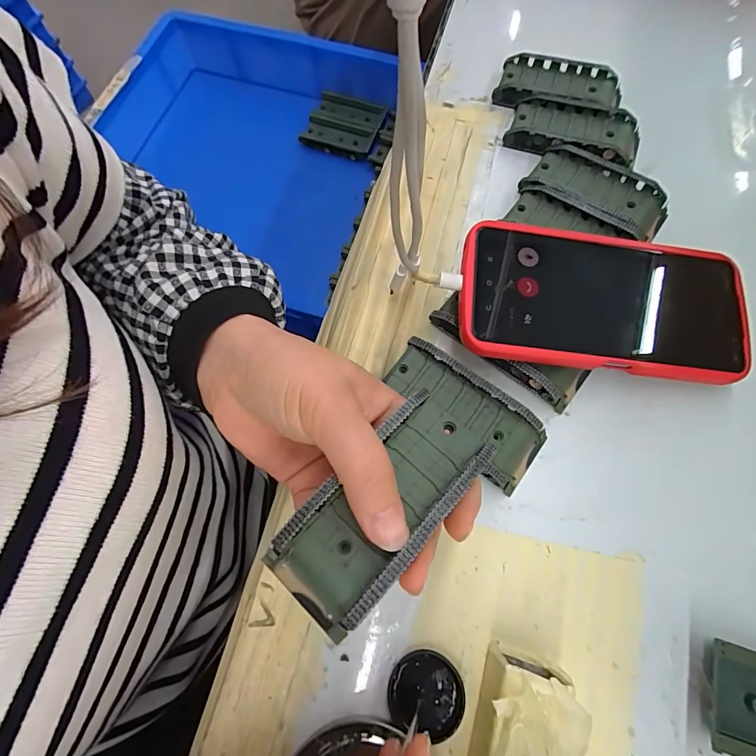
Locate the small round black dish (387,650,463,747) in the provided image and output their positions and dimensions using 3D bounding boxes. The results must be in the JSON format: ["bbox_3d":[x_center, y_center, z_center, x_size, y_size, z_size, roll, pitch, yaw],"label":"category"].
[{"bbox_3d":[0.023,0.151,0.194,0.035,0.007,0.033,-1,70,2],"label":"small round black dish"}]

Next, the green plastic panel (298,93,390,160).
[{"bbox_3d":[-0.048,-0.343,0.549,0.097,0.019,0.083,22,72,8],"label":"green plastic panel"}]

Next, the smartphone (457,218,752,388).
[{"bbox_3d":[0.131,-0.044,0.236,0.166,0.010,0.080,7,76,-3],"label":"smartphone"}]

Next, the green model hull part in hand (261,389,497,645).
[{"bbox_3d":[0.002,0.050,0.162,0.041,0.017,0.096,41,70,15],"label":"green model hull part in hand"}]

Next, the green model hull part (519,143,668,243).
[{"bbox_3d":[0.156,-0.133,0.283,0.095,0.013,0.047,36,75,14],"label":"green model hull part"}]

